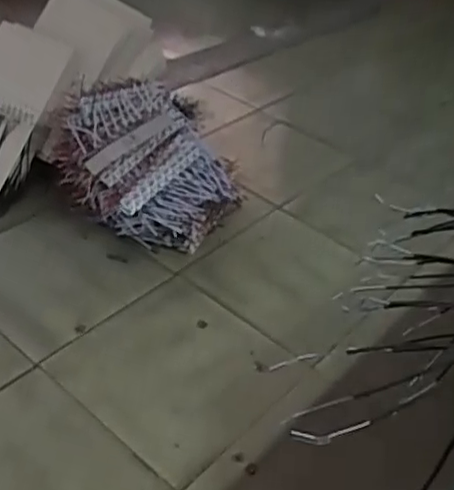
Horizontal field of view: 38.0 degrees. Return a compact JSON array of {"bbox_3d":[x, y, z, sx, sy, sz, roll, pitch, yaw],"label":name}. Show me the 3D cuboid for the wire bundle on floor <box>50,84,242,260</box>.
[{"bbox_3d":[-0.208,-0.199,1.629,0.358,0.234,0.448,-20,46,-29],"label":"wire bundle on floor"}]

